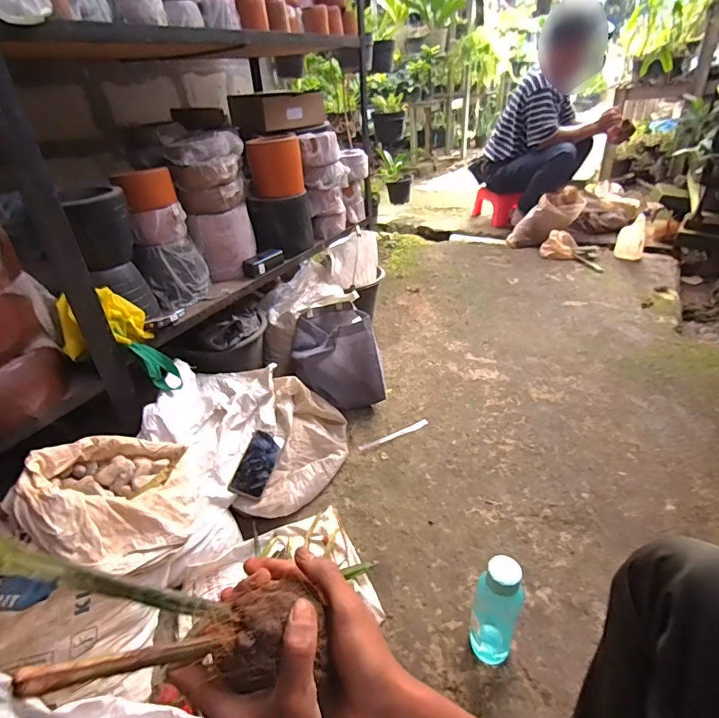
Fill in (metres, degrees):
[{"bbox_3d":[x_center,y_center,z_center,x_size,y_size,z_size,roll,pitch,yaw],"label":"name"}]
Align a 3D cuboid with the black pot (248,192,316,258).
[{"bbox_3d":[-0.256,-0.458,1.480,0.193,0.179,0.167,-7,33,-5],"label":"black pot"}]

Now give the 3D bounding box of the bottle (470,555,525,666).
[{"bbox_3d":[0.214,0.394,0.681,0.071,0.212,0.063,13,36,24],"label":"bottle"}]

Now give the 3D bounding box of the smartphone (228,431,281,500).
[{"bbox_3d":[-0.236,0.241,1.012,0.078,0.010,0.164,16,47,2],"label":"smartphone"}]

